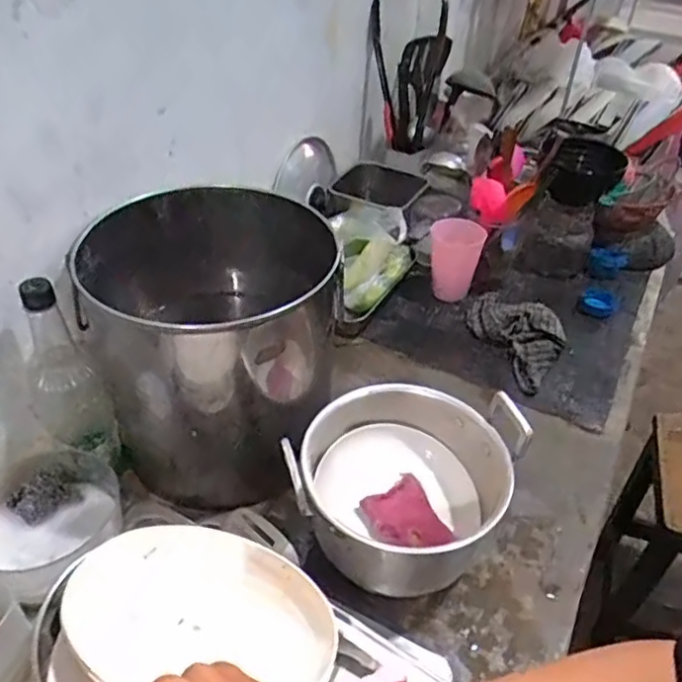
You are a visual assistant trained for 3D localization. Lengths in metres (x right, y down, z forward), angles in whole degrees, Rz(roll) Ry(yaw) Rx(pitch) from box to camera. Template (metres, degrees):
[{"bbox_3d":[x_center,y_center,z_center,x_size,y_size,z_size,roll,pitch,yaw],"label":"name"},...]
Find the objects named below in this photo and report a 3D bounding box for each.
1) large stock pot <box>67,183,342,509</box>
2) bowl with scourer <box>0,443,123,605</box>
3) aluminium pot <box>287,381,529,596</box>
[{"bbox_3d":[-0.148,-0.006,0.730,0.264,0.261,0.266,-4,41,-8],"label":"large stock pot"},{"bbox_3d":[-0.308,0.189,0.654,0.149,0.066,0.147,2,40,-2],"label":"bowl with scourer"},{"bbox_3d":[0.062,0.150,0.662,0.214,0.141,0.199,2,40,-2],"label":"aluminium pot"}]

